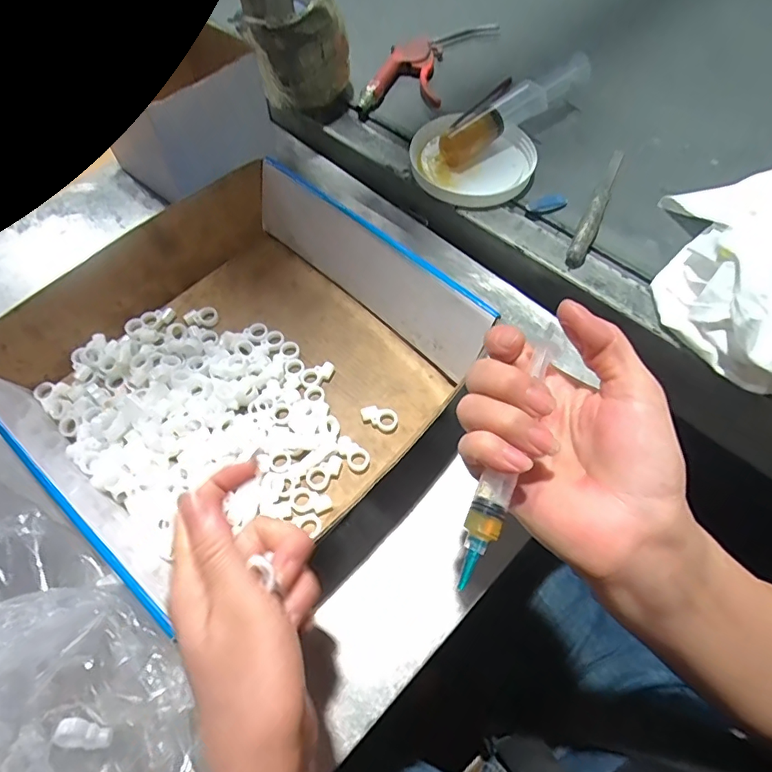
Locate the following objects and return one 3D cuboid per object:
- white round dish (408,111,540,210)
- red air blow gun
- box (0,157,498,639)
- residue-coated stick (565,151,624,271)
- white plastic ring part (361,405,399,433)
[{"bbox_3d":[0.086,-0.231,0.512,0.120,0.021,0.114,0,62,0],"label":"white round dish"},{"bbox_3d":[0.045,-0.378,0.593,0.091,0.028,0.202,26,62,14],"label":"red air blow gun"},{"bbox_3d":[-0.117,-0.020,0.396,0.275,0.085,0.296,39,66,20],"label":"box"},{"bbox_3d":[0.205,-0.175,0.485,0.017,0.016,0.171,24,64,12],"label":"residue-coated stick"},{"bbox_3d":[-0.005,0.026,0.405,0.029,0.007,0.019,23,64,12],"label":"white plastic ring part"}]

